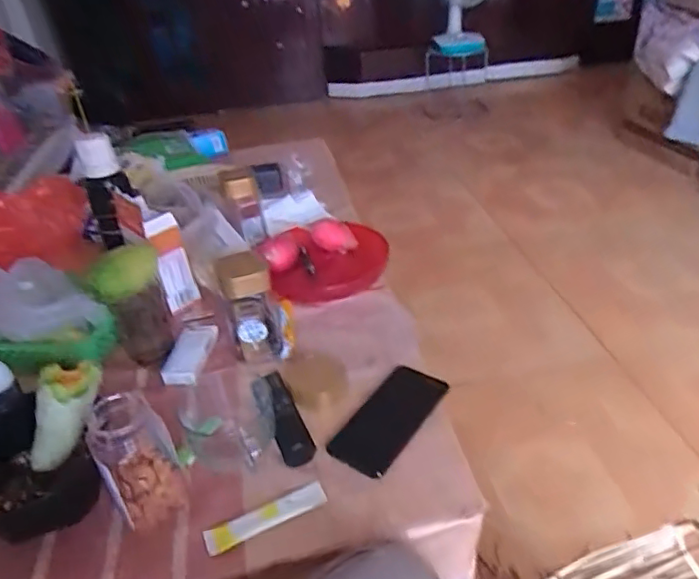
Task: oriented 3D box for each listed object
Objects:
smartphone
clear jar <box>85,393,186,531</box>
[{"bbox_3d":[0.047,0.151,0.669,0.079,0.014,0.160,19,42,32],"label":"smartphone"},{"bbox_3d":[-0.210,0.170,0.561,0.067,0.125,0.059,-21,37,-21],"label":"clear jar"}]

